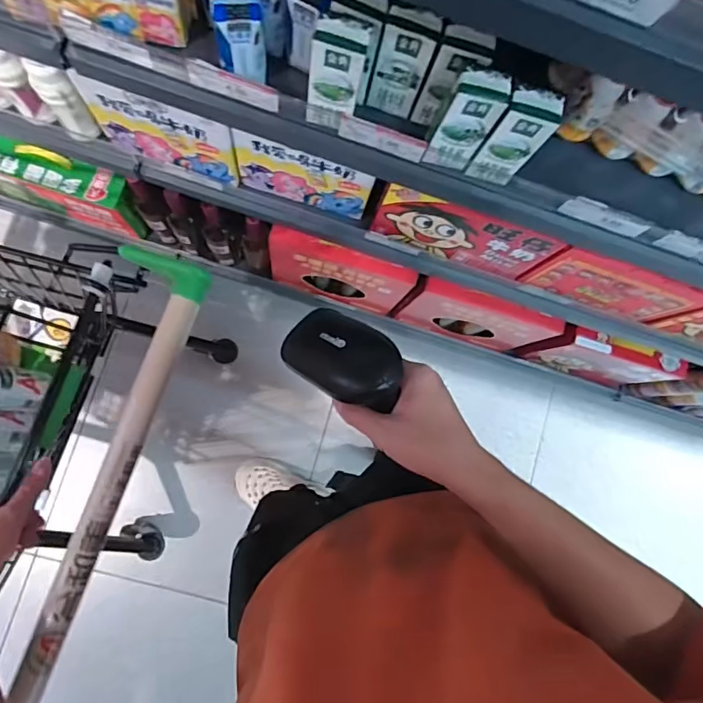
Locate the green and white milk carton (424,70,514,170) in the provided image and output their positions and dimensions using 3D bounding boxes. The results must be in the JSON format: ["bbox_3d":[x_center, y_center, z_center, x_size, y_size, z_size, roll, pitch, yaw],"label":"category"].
[{"bbox_3d":[0.124,-0.256,0.564,0.056,0.128,0.039,9,83,-5],"label":"green and white milk carton"}]

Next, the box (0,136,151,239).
[{"bbox_3d":[-0.622,-0.355,1.095,0.353,0.174,0.082,17,82,-4],"label":"box"}]

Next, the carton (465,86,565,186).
[{"bbox_3d":[0.180,-0.238,0.567,0.054,0.132,0.034,17,82,-4],"label":"carton"}]

